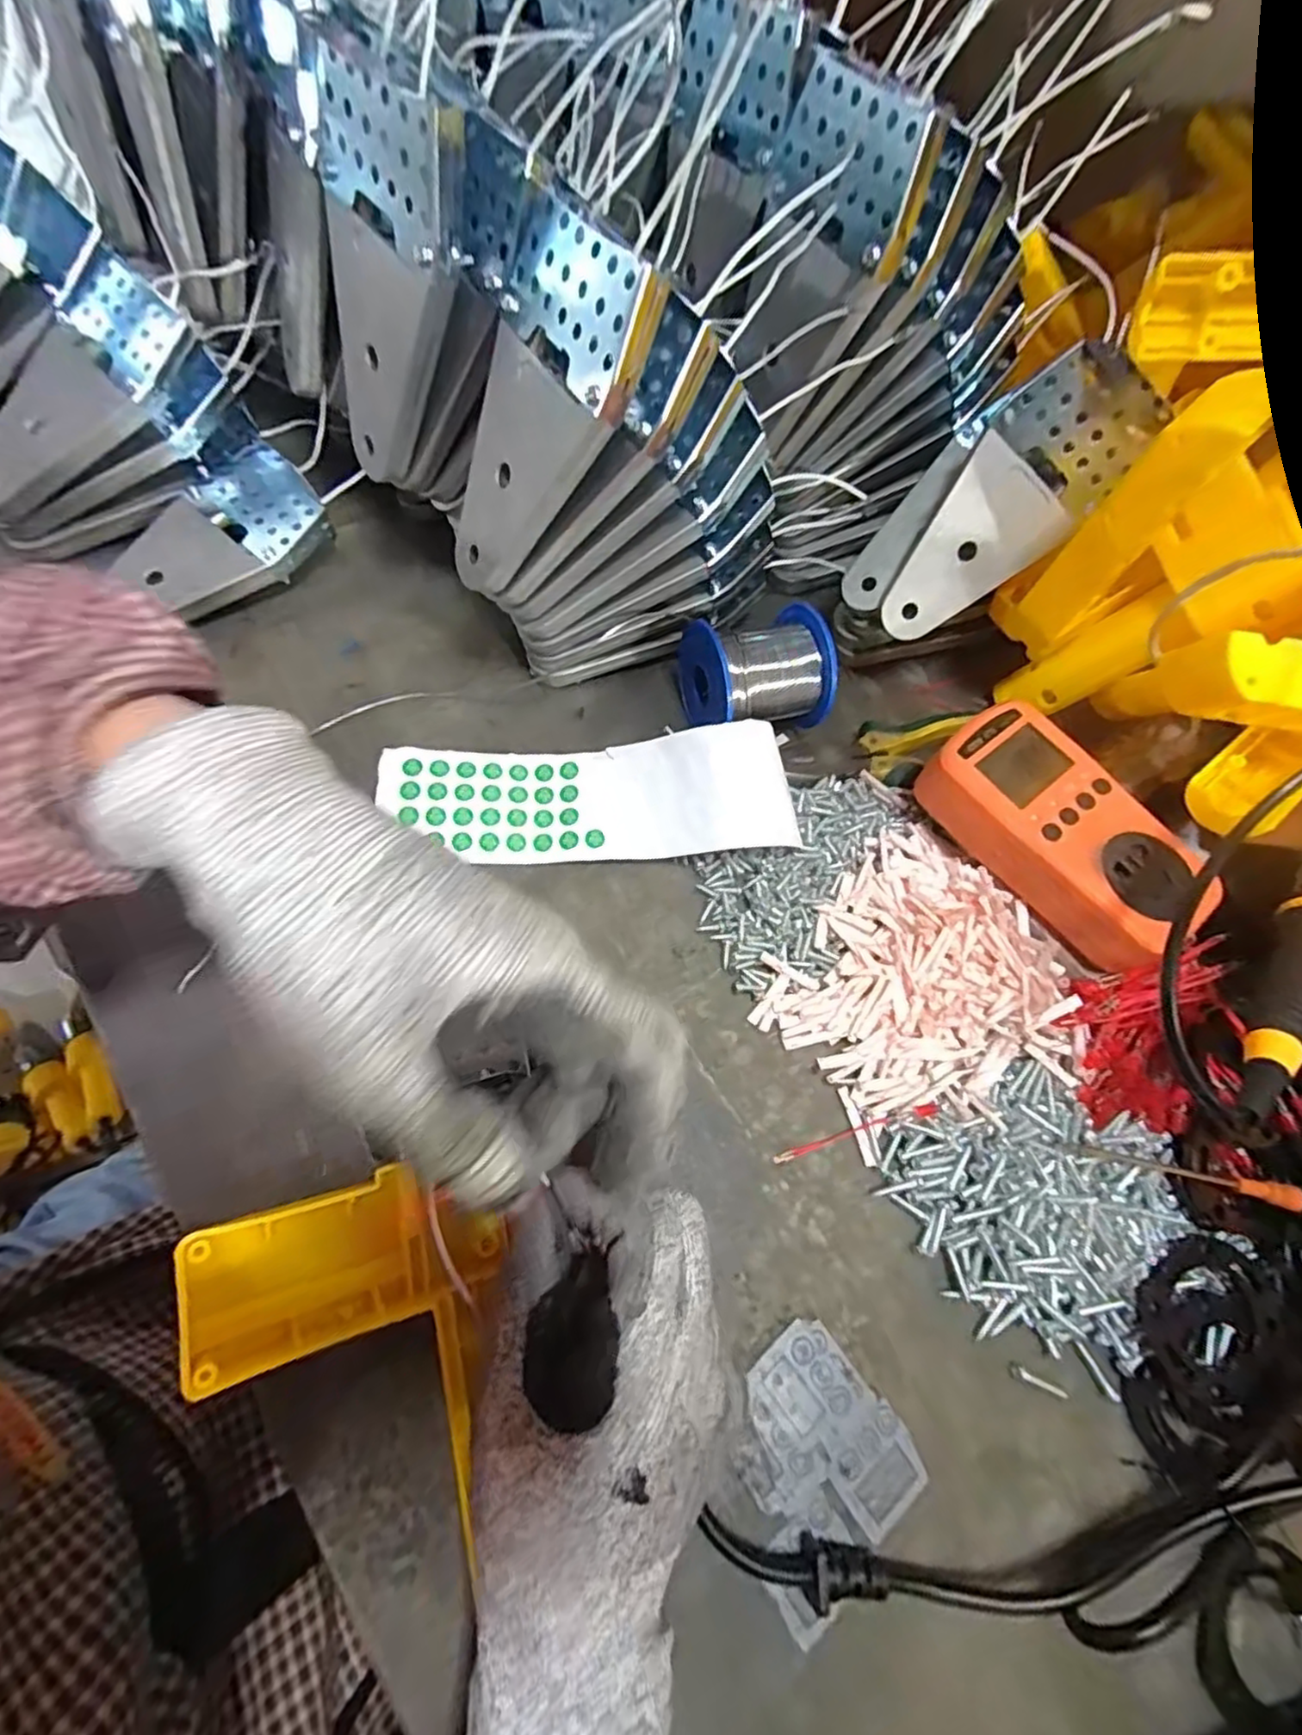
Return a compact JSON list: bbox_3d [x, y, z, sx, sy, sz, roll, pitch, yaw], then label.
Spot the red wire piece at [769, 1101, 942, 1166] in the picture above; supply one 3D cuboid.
[{"bbox_3d":[0.089,0.115,0.293,0.074,0.005,0.005,-13,69,-13],"label":"red wire piece"}]

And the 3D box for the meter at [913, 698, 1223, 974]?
[{"bbox_3d":[0.188,-0.015,0.317,0.068,0.041,0.127,-38,76,-20],"label":"meter"}]

